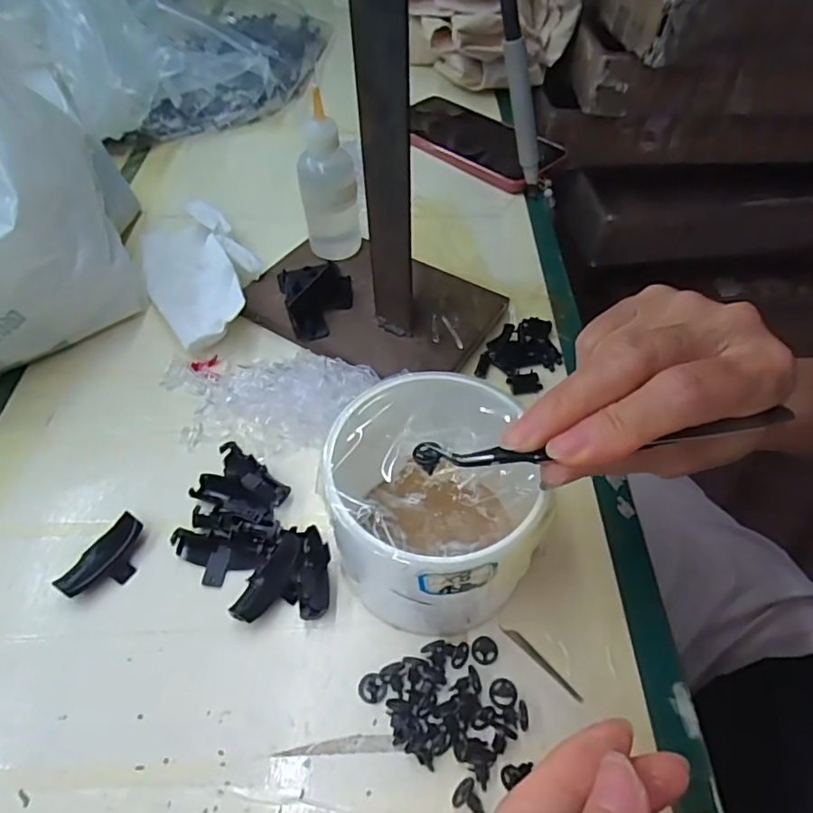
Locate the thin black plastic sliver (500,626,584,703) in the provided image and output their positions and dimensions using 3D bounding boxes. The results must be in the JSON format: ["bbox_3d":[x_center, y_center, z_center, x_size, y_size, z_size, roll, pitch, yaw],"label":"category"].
[{"bbox_3d":[0.056,0.104,0.232,0.004,0.004,0.040,-36,61,-27],"label":"thin black plastic sliver"}]

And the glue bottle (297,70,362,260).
[{"bbox_3d":[-0.048,-0.137,0.354,0.036,0.105,0.029,-7,52,-6],"label":"glue bottle"}]

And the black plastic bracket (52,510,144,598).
[{"bbox_3d":[-0.133,0.069,0.254,0.019,0.011,0.040,23,55,17],"label":"black plastic bracket"}]

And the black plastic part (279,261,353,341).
[{"bbox_3d":[-0.055,-0.072,0.351,0.043,0.021,0.063,-14,53,-12],"label":"black plastic part"}]

